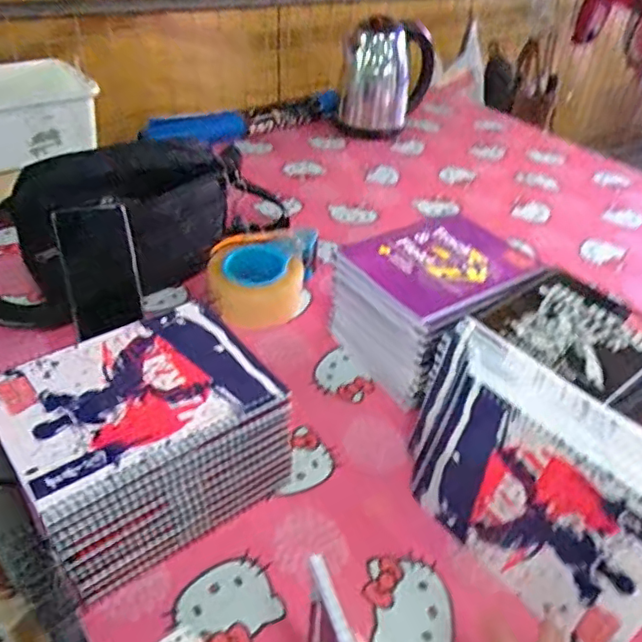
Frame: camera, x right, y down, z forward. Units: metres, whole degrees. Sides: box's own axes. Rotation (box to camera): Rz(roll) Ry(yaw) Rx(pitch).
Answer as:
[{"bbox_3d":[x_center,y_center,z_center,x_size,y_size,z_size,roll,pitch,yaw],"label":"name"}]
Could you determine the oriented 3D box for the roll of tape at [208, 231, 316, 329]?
[{"bbox_3d":[-0.076,-0.061,0.776,0.134,0.075,0.134,4,38,-3],"label":"roll of tape"}]

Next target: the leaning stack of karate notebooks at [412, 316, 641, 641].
[{"bbox_3d":[0.174,0.131,0.497,0.091,0.148,0.247,-23,47,-32],"label":"leaning stack of karate notebooks"}]

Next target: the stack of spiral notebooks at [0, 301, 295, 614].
[{"bbox_3d":[-0.150,0.103,0.507,0.198,0.130,0.148,-24,47,-32],"label":"stack of spiral notebooks"}]

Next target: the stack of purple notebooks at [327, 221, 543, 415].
[{"bbox_3d":[0.134,-0.020,0.699,0.200,0.119,0.169,-20,45,-29],"label":"stack of purple notebooks"}]

